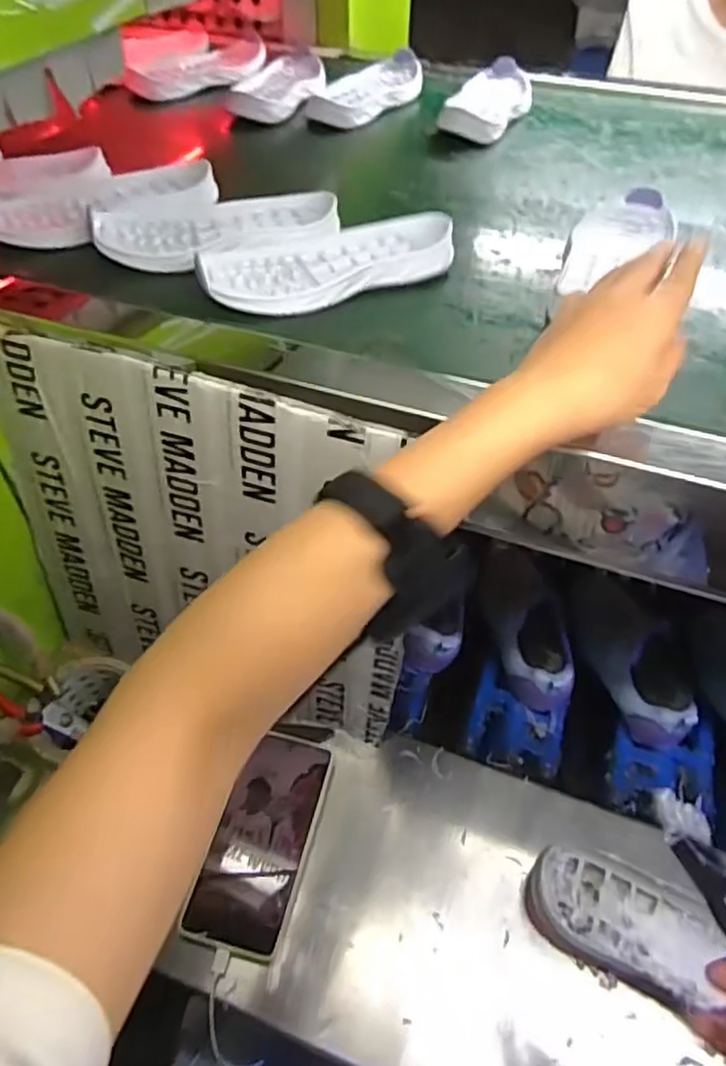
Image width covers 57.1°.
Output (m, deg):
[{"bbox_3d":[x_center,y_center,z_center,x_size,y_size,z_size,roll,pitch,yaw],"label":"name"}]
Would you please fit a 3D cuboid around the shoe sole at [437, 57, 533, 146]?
[{"bbox_3d":[0.146,-0.489,0.754,0.073,0.030,0.205,15,50,12],"label":"shoe sole"}]

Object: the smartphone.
[{"bbox_3d":[-0.081,0.247,0.545,0.075,0.018,0.163,10,49,8],"label":"smartphone"}]

